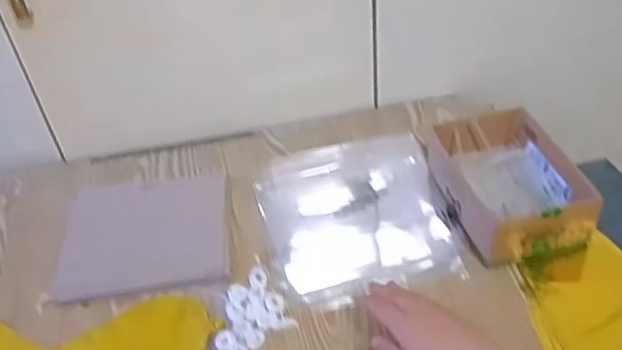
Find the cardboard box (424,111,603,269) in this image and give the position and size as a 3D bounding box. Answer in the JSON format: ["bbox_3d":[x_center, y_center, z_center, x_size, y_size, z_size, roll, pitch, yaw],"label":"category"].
[{"bbox_3d":[0.225,0.010,0.700,0.124,0.069,0.181,-12,40,-7],"label":"cardboard box"}]

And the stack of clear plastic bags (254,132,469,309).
[{"bbox_3d":[0.053,0.042,0.716,0.208,0.024,0.254,-10,40,-5],"label":"stack of clear plastic bags"}]

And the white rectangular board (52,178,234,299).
[{"bbox_3d":[-0.194,0.067,0.721,0.187,0.012,0.174,-8,40,-3],"label":"white rectangular board"}]

